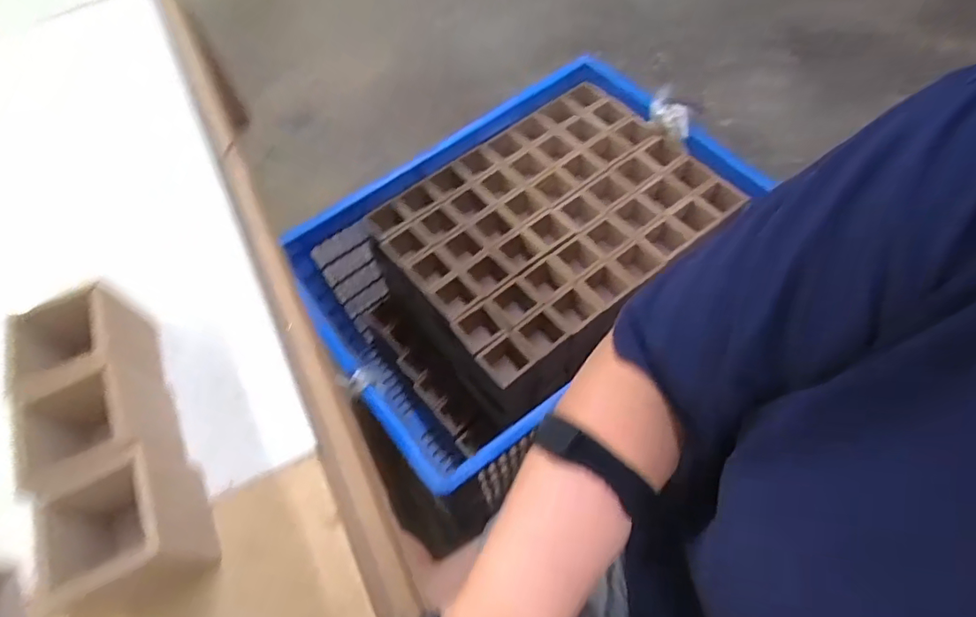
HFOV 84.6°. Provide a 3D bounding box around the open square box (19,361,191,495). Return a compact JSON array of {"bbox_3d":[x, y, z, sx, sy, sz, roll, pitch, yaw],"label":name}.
[{"bbox_3d":[-0.230,0.075,0.322,0.074,0.048,0.069,-28,63,-12],"label":"open square box"}]

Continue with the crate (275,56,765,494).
[{"bbox_3d":[0.061,-0.035,0.969,0.661,0.406,0.443,-39,66,-16],"label":"crate"}]

